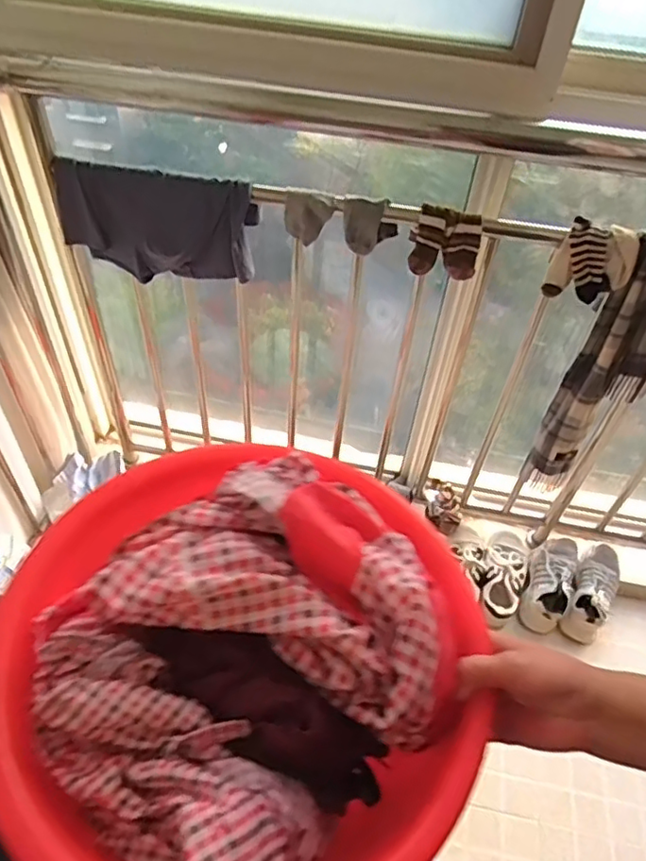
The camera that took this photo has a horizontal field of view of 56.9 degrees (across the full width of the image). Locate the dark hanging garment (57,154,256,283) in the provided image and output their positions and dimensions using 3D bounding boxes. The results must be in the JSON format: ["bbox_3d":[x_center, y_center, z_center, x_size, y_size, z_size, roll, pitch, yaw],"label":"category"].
[{"bbox_3d":[-0.312,-0.382,1.110,0.363,0.182,0.067,12,49,10],"label":"dark hanging garment"}]

